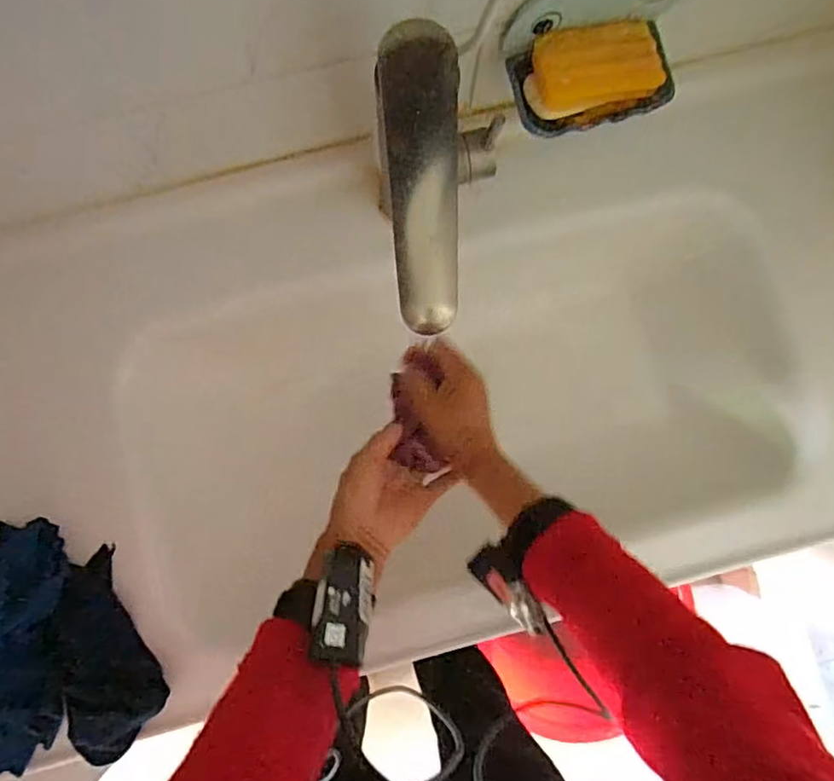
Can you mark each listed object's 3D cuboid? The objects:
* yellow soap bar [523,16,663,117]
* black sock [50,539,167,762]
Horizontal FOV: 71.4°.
[{"bbox_3d":[0.139,-0.257,0.461,0.103,0.028,0.058,-12,113,3],"label":"yellow soap bar"},{"bbox_3d":[-0.271,0.226,0.499,0.075,0.015,0.158,-22,80,-22],"label":"black sock"}]

